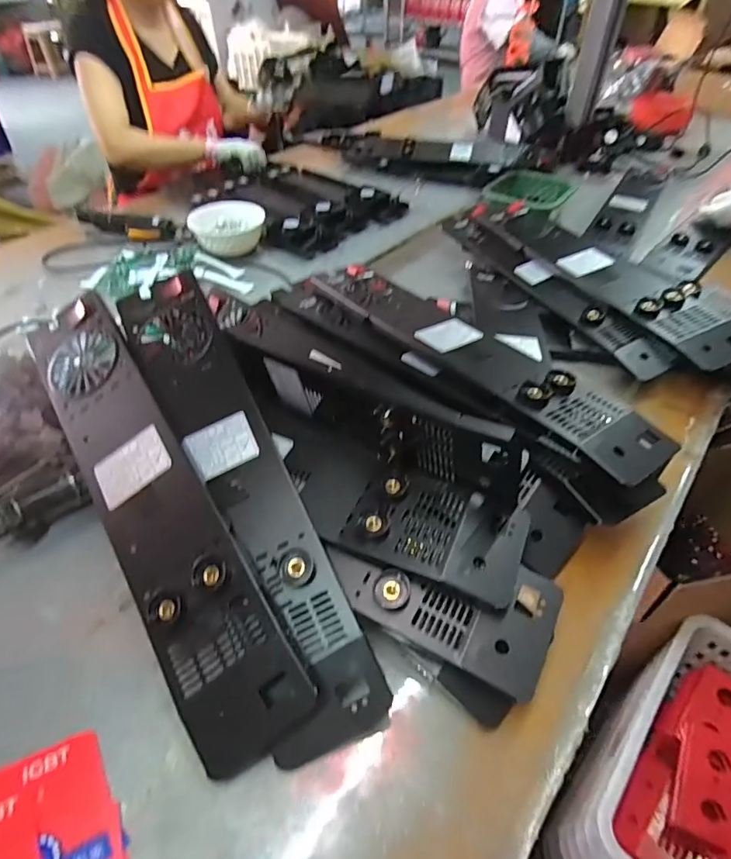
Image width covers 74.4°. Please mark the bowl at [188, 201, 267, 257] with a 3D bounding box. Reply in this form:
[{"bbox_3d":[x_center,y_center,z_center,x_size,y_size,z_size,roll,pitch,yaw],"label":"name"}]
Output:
[{"bbox_3d":[-0.276,-0.411,0.979,0.152,0.070,0.120,-11,47,-10],"label":"bowl"}]

